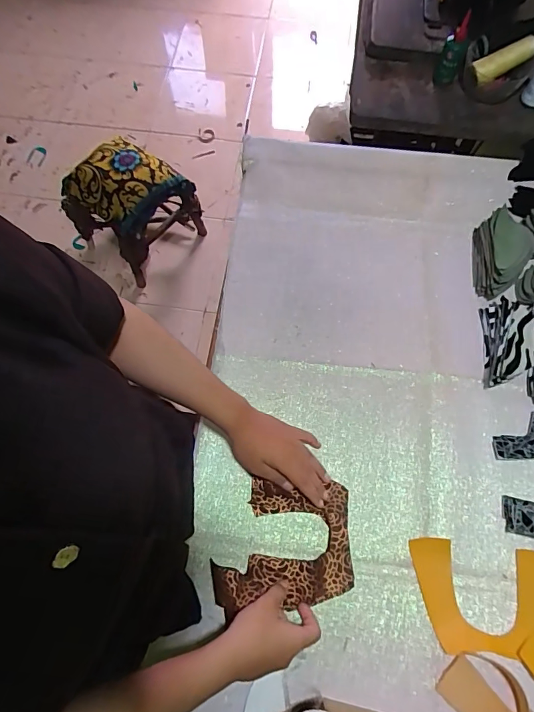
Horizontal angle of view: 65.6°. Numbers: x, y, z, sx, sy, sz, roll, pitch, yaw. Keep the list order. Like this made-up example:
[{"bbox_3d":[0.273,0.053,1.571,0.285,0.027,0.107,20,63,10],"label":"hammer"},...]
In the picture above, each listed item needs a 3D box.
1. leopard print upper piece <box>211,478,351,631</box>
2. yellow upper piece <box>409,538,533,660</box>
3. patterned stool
[{"bbox_3d":[0.020,0.231,0.511,0.164,0.042,0.141,-1,69,2],"label":"leopard print upper piece"},{"bbox_3d":[0.264,0.291,0.498,0.176,0.016,0.116,8,67,-2],"label":"yellow upper piece"},{"bbox_3d":[-0.436,-0.489,1.378,0.329,0.340,0.298,30,73,11],"label":"patterned stool"}]

